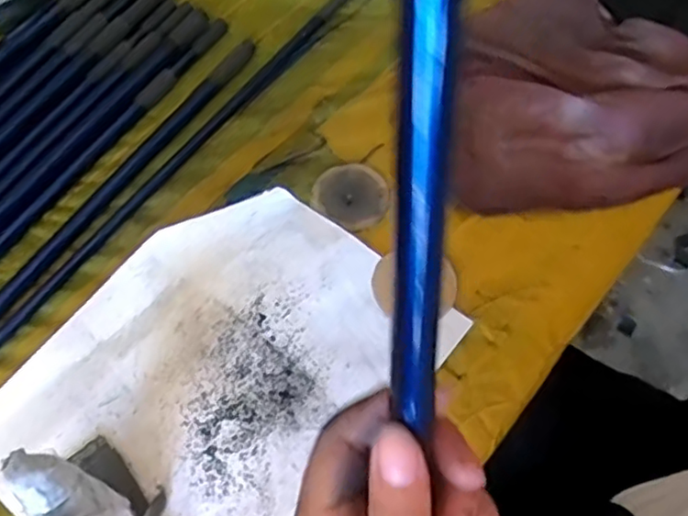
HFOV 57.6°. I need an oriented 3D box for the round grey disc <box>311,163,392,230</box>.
[{"bbox_3d":[0.007,-0.049,0.480,0.054,0.012,0.051,-1,64,3],"label":"round grey disc"}]

